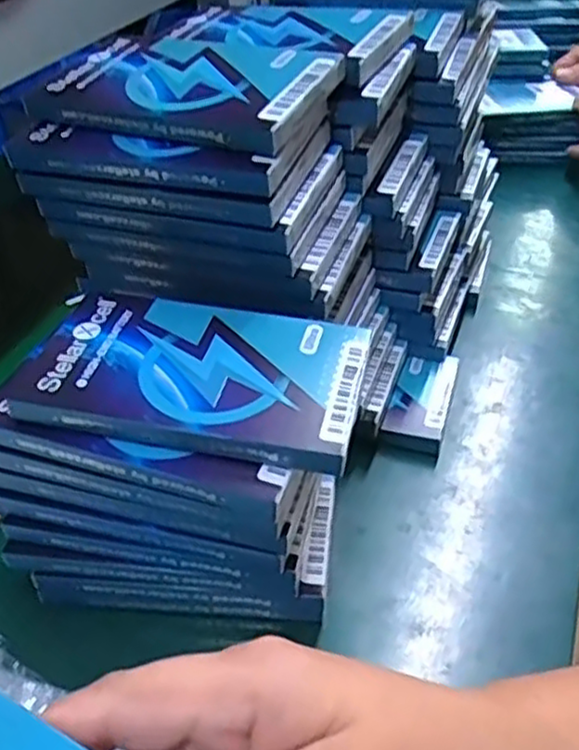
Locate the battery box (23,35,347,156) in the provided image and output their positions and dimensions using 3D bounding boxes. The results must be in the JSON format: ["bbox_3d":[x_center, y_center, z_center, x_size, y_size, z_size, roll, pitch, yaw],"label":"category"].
[{"bbox_3d":[-0.048,-0.141,0.350,0.132,0.019,0.092,15,43,20],"label":"battery box"}]

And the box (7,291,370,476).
[{"bbox_3d":[-0.038,-0.003,0.305,0.133,0.015,0.081,6,41,10],"label":"box"}]

